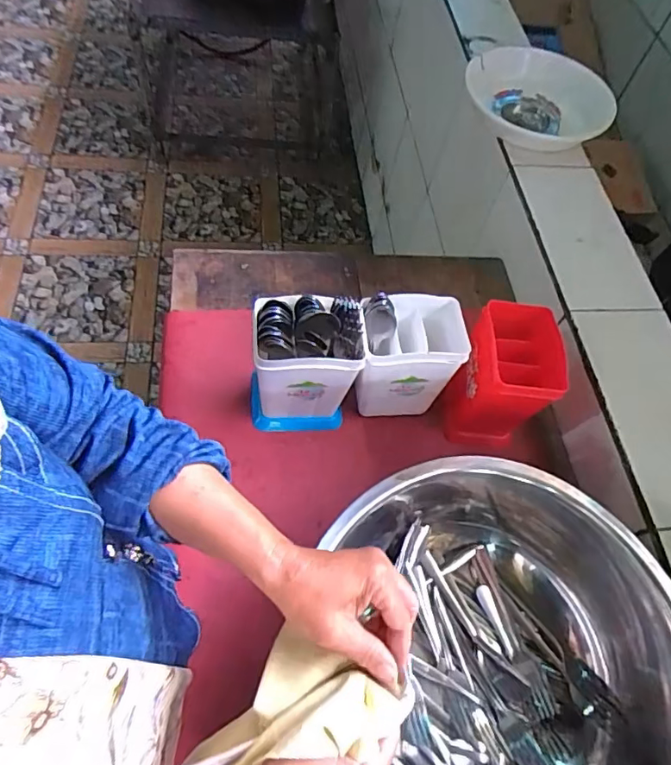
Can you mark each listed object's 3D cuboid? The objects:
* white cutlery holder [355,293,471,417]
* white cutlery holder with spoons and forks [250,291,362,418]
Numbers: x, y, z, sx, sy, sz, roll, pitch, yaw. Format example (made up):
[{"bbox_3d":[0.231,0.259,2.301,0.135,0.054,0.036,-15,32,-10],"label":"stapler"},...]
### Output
[{"bbox_3d":[0.088,-0.033,0.658,0.116,0.159,0.094,4,60,-5],"label":"white cutlery holder"},{"bbox_3d":[-0.033,-0.029,0.627,0.120,0.169,0.083,-2,61,-8],"label":"white cutlery holder with spoons and forks"}]

